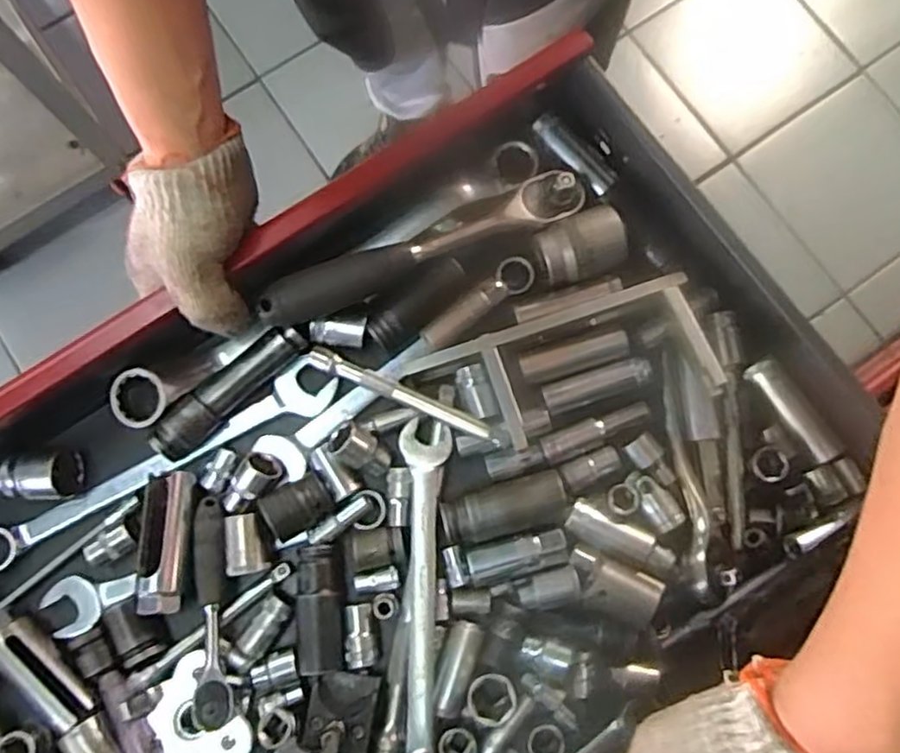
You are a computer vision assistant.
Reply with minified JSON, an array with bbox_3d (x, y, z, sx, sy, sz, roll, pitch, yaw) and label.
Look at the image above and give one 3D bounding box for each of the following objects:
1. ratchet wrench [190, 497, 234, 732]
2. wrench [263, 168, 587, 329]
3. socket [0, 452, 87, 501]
[{"bbox_3d":[-0.155,0.150,0.445,0.022,0.027,0.138,-9,79,-3],"label":"ratchet wrench"},{"bbox_3d":[-0.016,-0.091,0.481,0.240,0.027,0.032,-23,80,-6],"label":"wrench"},{"bbox_3d":[-0.278,0.067,0.467,0.043,0.036,0.031,1,79,-1],"label":"socket"}]

